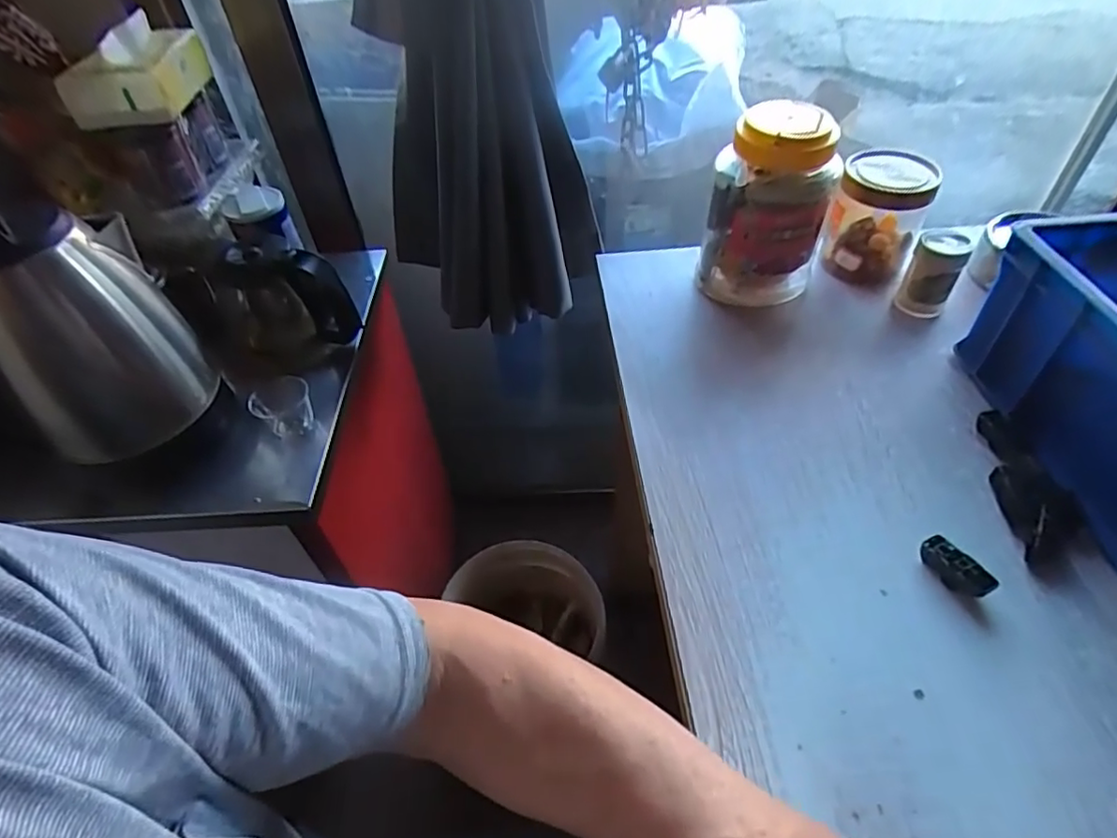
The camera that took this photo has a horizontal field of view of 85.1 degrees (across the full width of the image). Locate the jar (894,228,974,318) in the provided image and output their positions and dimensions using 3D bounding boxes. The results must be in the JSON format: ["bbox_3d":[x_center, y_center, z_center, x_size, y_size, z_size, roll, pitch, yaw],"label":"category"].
[{"bbox_3d":[0.362,-0.136,0.592,0.041,0.092,0.035,33,58,29],"label":"jar"}]

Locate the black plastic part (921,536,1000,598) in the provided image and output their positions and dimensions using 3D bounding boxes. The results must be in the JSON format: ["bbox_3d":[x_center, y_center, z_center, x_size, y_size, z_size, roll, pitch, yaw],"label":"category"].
[{"bbox_3d":[0.268,0.101,0.411,0.018,0.019,0.046,-23,51,-16],"label":"black plastic part"}]

